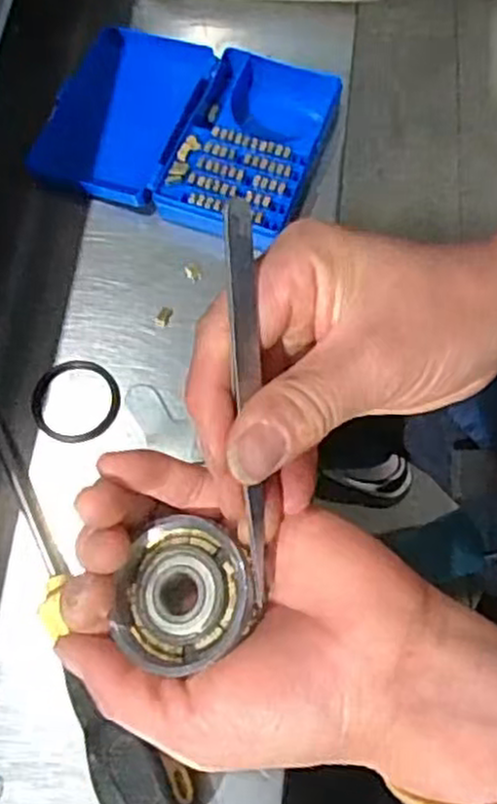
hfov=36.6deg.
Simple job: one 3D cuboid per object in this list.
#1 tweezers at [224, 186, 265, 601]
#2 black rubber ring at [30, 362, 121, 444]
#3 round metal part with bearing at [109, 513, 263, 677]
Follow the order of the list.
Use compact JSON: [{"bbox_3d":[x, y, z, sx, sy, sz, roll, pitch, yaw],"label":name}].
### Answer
[{"bbox_3d":[0.000,0.000,0.230,0.008,0.008,0.121,-3,98,1],"label":"tweezers"},{"bbox_3d":[-0.082,-0.001,0.357,0.040,0.005,0.042,-1,70,2],"label":"black rubber ring"},{"bbox_3d":[-0.019,0.062,0.244,0.044,0.015,0.044,-6,72,18],"label":"round metal part with bearing"}]

